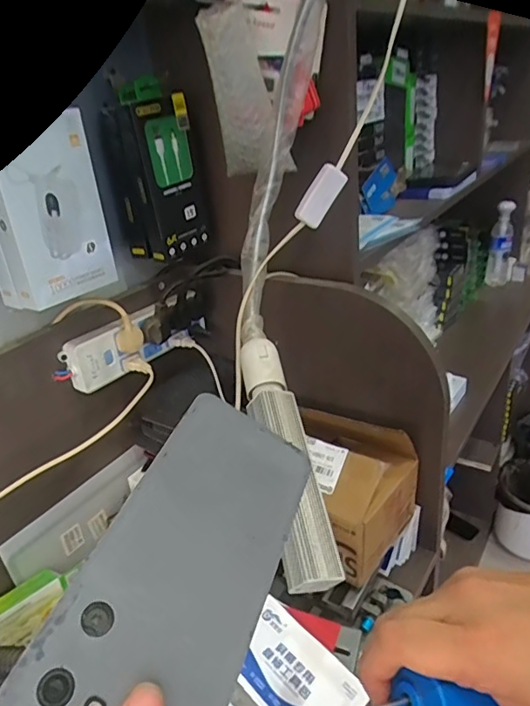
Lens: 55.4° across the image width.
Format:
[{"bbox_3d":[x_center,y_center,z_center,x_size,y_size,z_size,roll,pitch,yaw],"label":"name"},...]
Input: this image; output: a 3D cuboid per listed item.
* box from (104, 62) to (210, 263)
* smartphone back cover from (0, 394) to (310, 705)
[{"bbox_3d":[-0.148,-0.242,0.668,0.086,0.211,0.087,13,33,33],"label":"box"},{"bbox_3d":[-0.030,0.086,0.219,0.072,0.004,0.156,33,43,-3],"label":"smartphone back cover"}]

